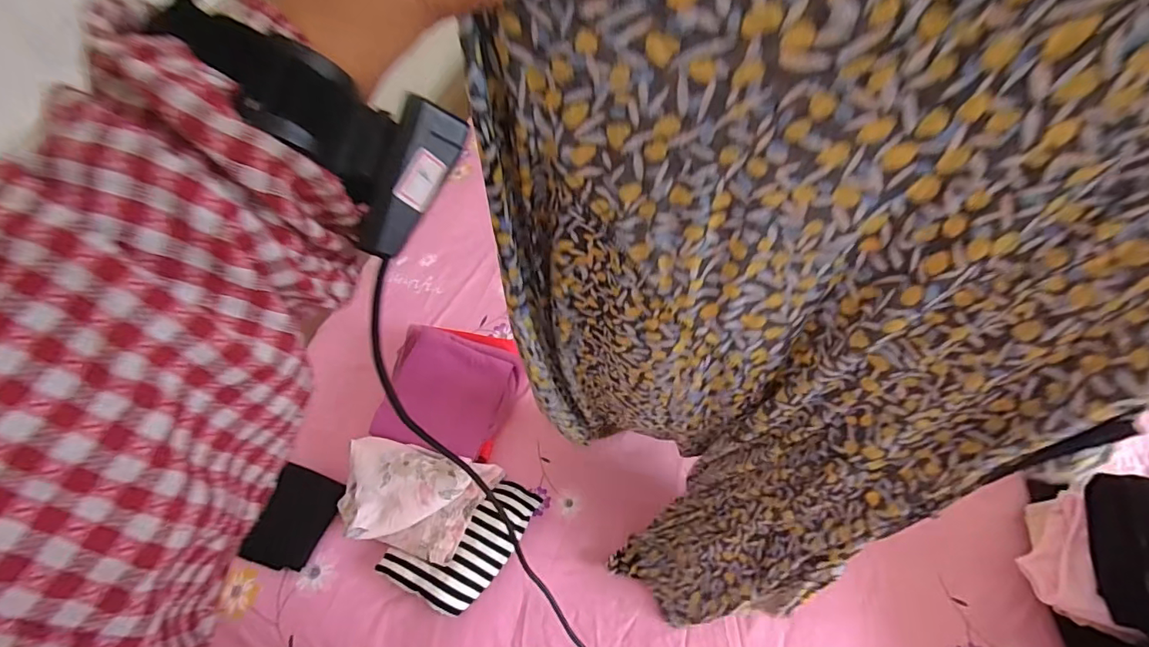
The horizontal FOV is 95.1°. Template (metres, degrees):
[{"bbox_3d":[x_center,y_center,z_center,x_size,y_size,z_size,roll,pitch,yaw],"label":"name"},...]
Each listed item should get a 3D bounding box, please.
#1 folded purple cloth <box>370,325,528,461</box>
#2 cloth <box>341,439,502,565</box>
[{"bbox_3d":[-0.215,0.124,0.930,0.223,0.050,0.200,17,70,-6],"label":"folded purple cloth"},{"bbox_3d":[-0.255,0.270,0.830,0.228,0.095,0.161,13,57,10],"label":"cloth"}]

